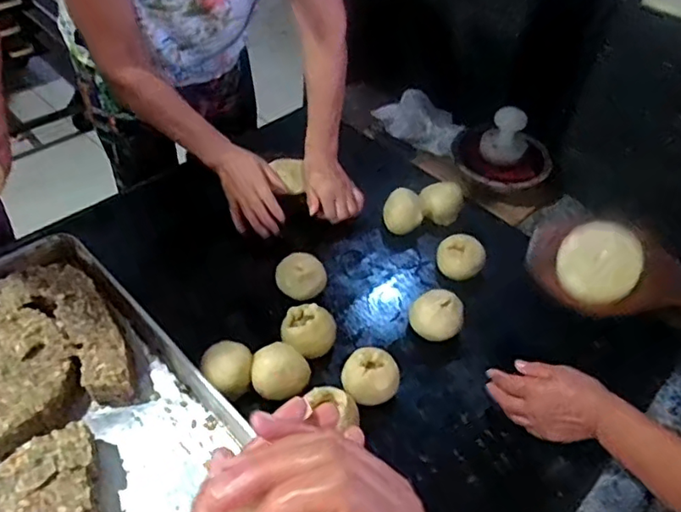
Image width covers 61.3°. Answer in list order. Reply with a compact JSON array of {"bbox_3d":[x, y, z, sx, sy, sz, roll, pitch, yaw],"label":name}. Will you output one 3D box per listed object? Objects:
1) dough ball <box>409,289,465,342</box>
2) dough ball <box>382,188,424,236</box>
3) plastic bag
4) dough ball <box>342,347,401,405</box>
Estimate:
[{"bbox_3d":[0.139,0.090,0.835,0.076,0.062,0.068,21,49,14],"label":"dough ball"},{"bbox_3d":[0.104,-0.069,0.981,0.069,0.052,0.082,10,48,4],"label":"dough ball"},{"bbox_3d":[0.164,-0.282,1.167,0.171,0.049,0.112,25,50,17],"label":"plastic bag"},{"bbox_3d":[0.039,0.165,0.762,0.071,0.060,0.065,2,47,-3],"label":"dough ball"}]

